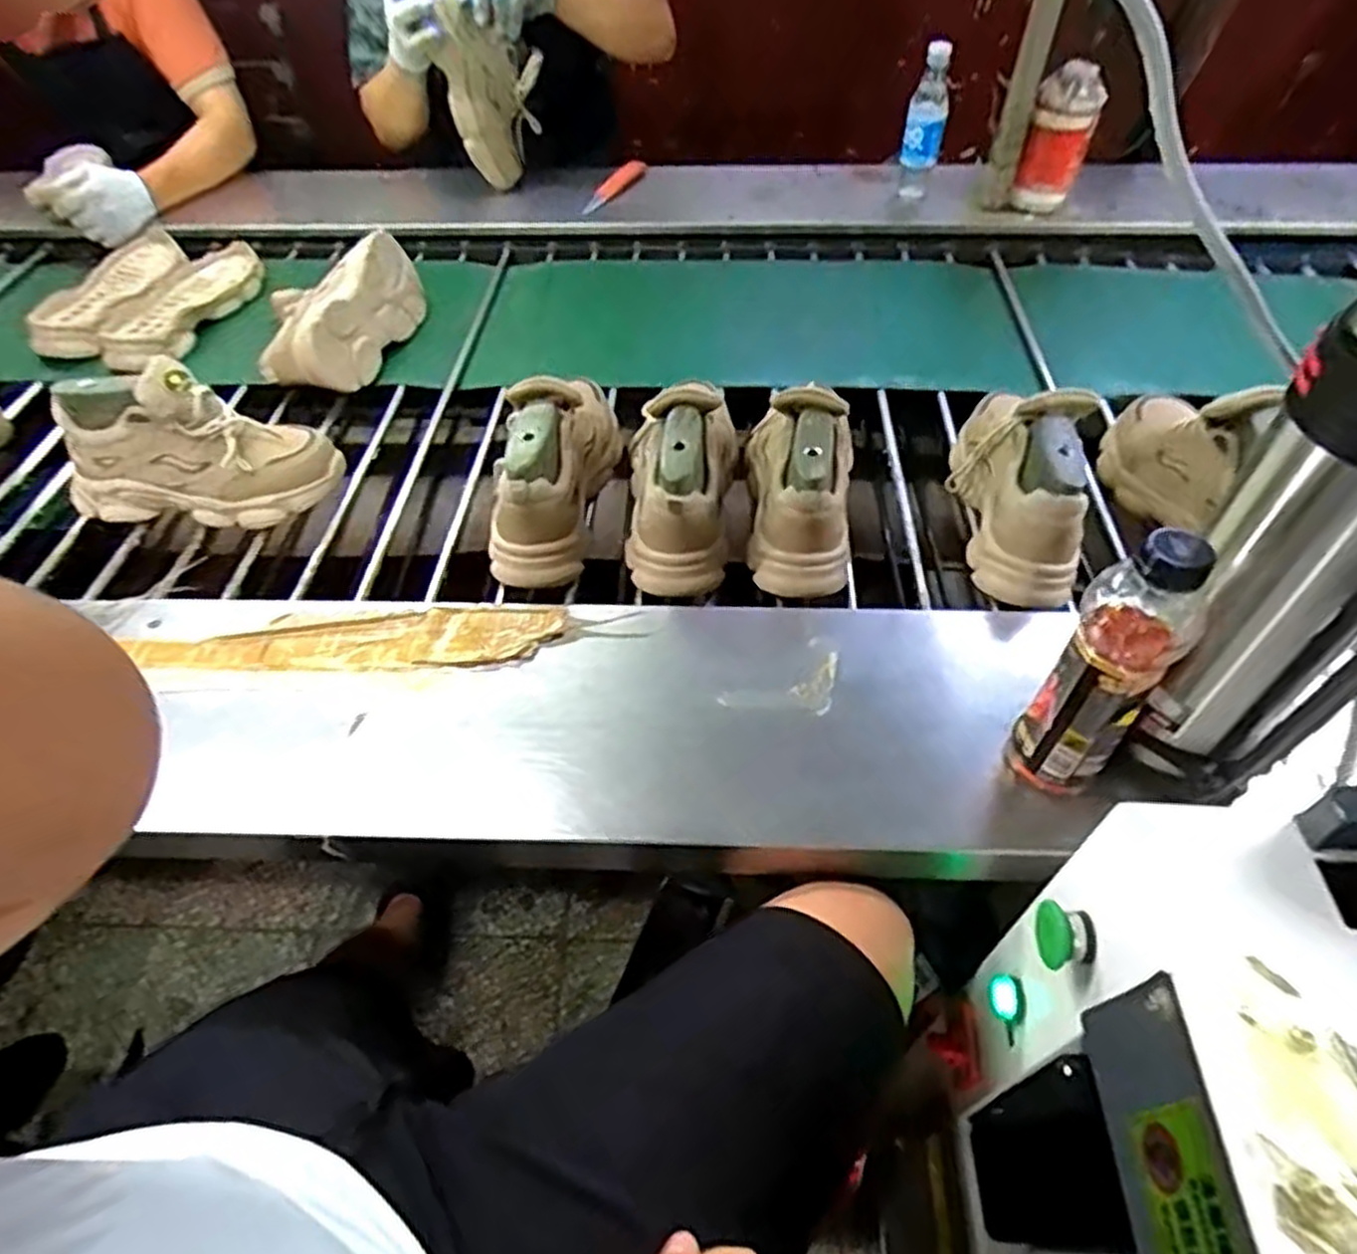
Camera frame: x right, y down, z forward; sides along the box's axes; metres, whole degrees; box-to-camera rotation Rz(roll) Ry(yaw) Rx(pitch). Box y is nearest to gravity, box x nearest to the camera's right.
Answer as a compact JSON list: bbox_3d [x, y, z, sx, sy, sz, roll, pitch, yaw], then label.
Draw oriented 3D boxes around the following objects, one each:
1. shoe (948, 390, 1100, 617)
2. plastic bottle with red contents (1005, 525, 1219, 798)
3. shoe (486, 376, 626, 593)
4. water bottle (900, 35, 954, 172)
[{"bbox_3d":[0.347,-0.160,0.820,0.114,0.143,0.274,10,52,10],"label":"shoe"},{"bbox_3d":[0.297,0.030,0.556,0.070,0.227,0.075,35,60,26],"label":"plastic bottle with red contents"},{"bbox_3d":[-0.131,-0.178,0.829,0.090,0.144,0.237,4,52,5],"label":"shoe"},{"bbox_3d":[0.394,-0.820,1.264,0.063,0.158,0.049,9,52,9],"label":"water bottle"}]

